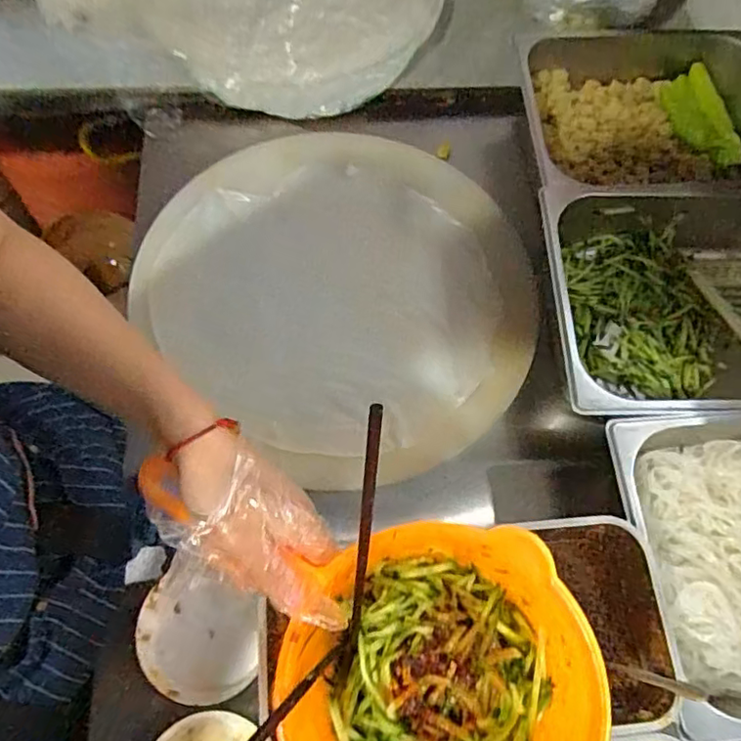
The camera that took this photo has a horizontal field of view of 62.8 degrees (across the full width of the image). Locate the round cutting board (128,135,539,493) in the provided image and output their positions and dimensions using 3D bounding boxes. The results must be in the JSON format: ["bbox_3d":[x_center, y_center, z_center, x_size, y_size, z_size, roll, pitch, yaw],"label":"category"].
[{"bbox_3d":[-0.016,-0.108,0.715,0.437,0.022,0.413,1,66,-3],"label":"round cutting board"}]

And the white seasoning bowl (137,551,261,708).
[{"bbox_3d":[-0.146,0.228,0.521,0.100,0.027,0.099,15,66,3],"label":"white seasoning bowl"}]

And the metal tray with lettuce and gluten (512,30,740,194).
[{"bbox_3d":[0.368,-0.305,0.774,0.358,0.094,0.276,2,66,-2],"label":"metal tray with lettuce and gluten"}]

